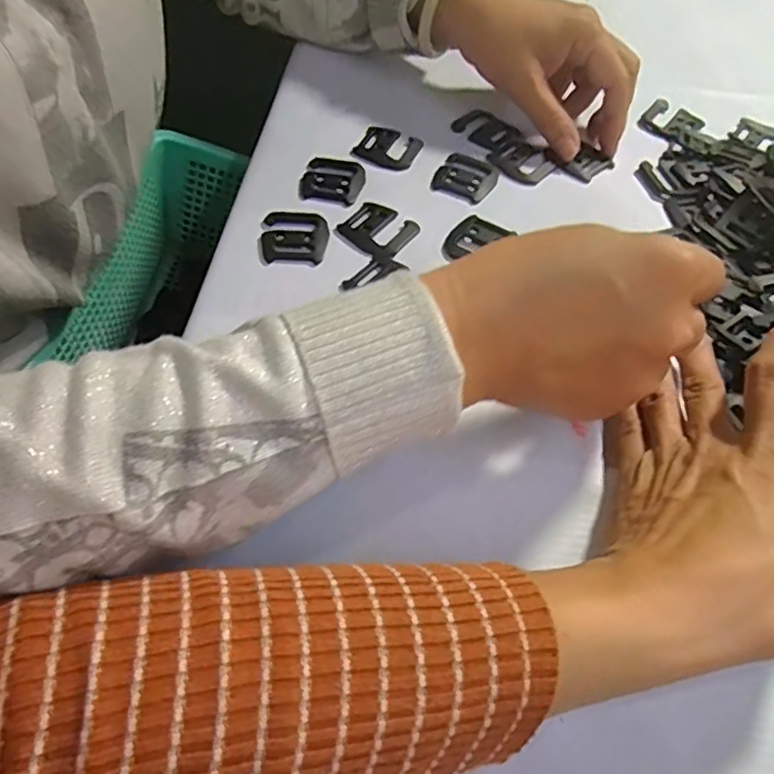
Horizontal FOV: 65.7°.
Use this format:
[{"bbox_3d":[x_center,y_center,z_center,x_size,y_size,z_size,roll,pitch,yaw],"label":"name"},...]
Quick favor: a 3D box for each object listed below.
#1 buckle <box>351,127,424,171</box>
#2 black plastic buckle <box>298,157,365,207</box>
[{"bbox_3d":[0.001,-0.156,0.391,0.039,0.005,0.035,21,58,9],"label":"buckle"},{"bbox_3d":[-0.033,-0.129,0.372,0.037,0.004,0.044,7,57,0],"label":"black plastic buckle"}]

